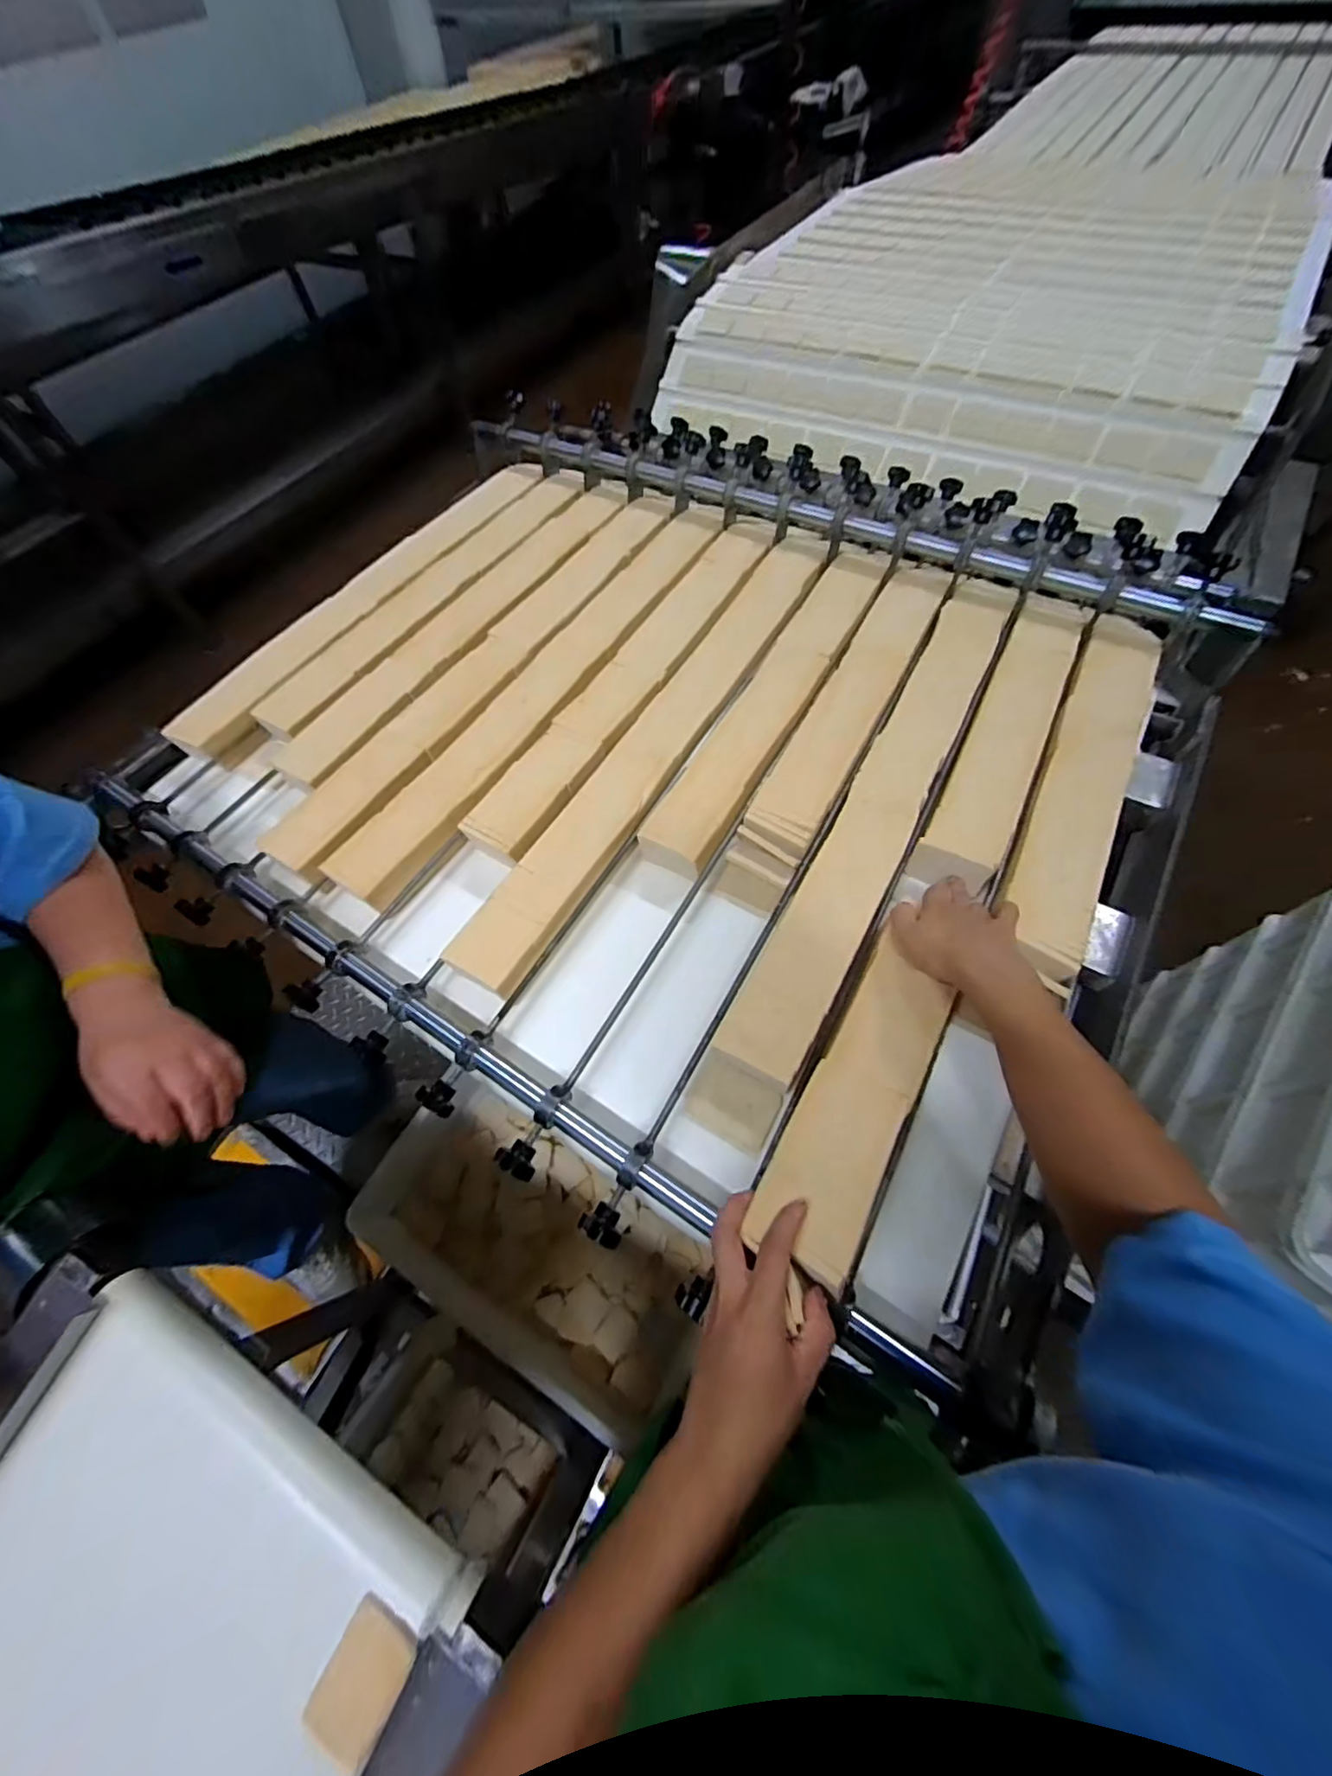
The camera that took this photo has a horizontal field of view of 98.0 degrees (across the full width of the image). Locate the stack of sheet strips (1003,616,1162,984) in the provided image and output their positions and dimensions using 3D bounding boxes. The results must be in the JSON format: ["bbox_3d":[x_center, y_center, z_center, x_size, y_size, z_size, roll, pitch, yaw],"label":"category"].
[{"bbox_3d":[0.454,-0.137,0.615,0.077,0.025,0.502,24,65,16],"label":"stack of sheet strips"}]

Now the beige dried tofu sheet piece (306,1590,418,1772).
[{"bbox_3d":[-0.216,0.561,0.411,0.053,0.008,0.067,23,65,16],"label":"beige dried tofu sheet piece"}]

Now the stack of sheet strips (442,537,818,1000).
[{"bbox_3d":[0.003,-0.201,0.707,0.101,0.023,0.738,26,66,17],"label":"stack of sheet strips"}]

